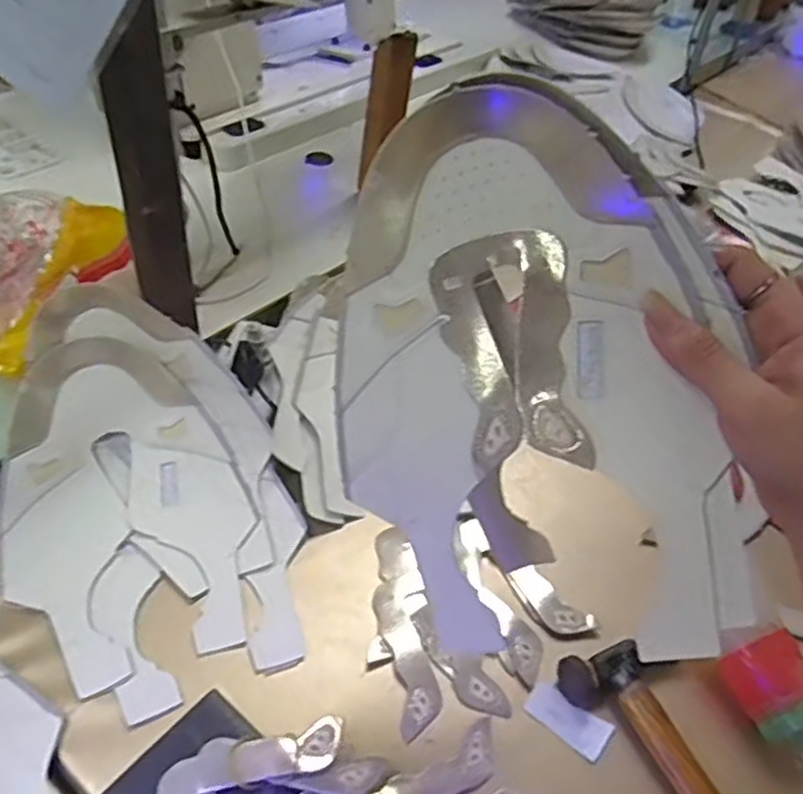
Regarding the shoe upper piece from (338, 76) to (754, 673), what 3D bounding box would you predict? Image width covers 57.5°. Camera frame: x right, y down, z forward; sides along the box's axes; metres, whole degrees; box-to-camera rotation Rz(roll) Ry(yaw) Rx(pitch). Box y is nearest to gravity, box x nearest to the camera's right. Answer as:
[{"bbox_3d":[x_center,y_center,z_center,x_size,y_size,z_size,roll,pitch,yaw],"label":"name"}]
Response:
[{"bbox_3d":[0.056,-0.008,0.331,0.175,0.241,0.019,-1,8,18],"label":"shoe upper piece"}]

